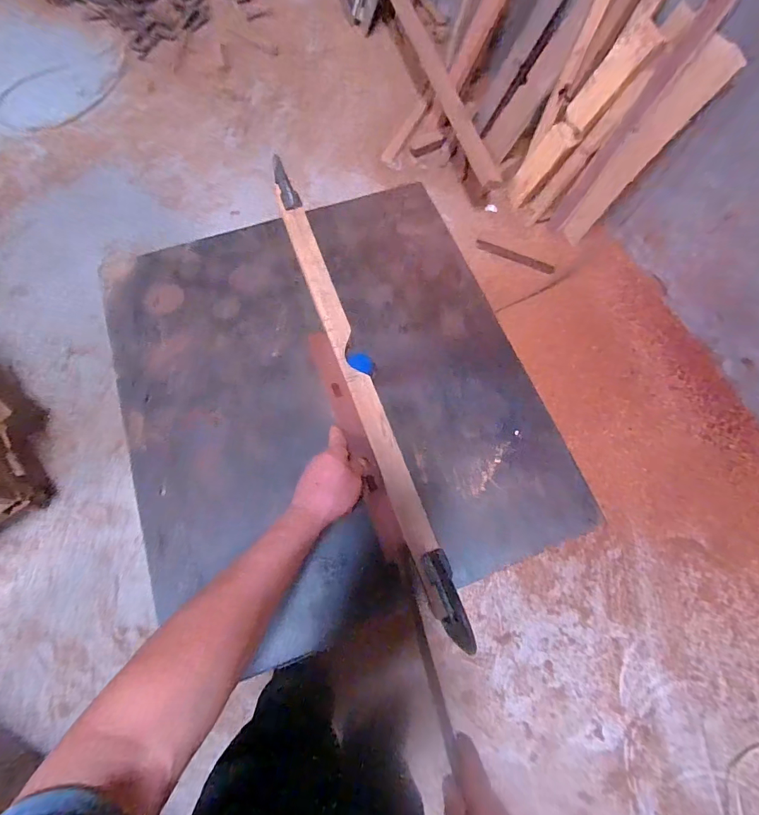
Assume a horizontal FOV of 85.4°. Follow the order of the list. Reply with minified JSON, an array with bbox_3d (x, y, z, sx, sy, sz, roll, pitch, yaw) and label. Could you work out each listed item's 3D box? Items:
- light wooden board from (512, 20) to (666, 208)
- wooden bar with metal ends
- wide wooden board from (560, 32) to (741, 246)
[{"bbox_3d":[0.649,-0.954,1.394,0.034,0.586,0.113,-29,83,-32],"label":"light wooden board"},{"bbox_3d":[-0.032,-0.053,0.552,0.031,0.037,0.700,-19,72,-8],"label":"wooden bar with metal ends"},{"bbox_3d":[0.834,-0.824,1.364,0.038,0.654,0.122,-26,76,-26],"label":"wide wooden board"}]

